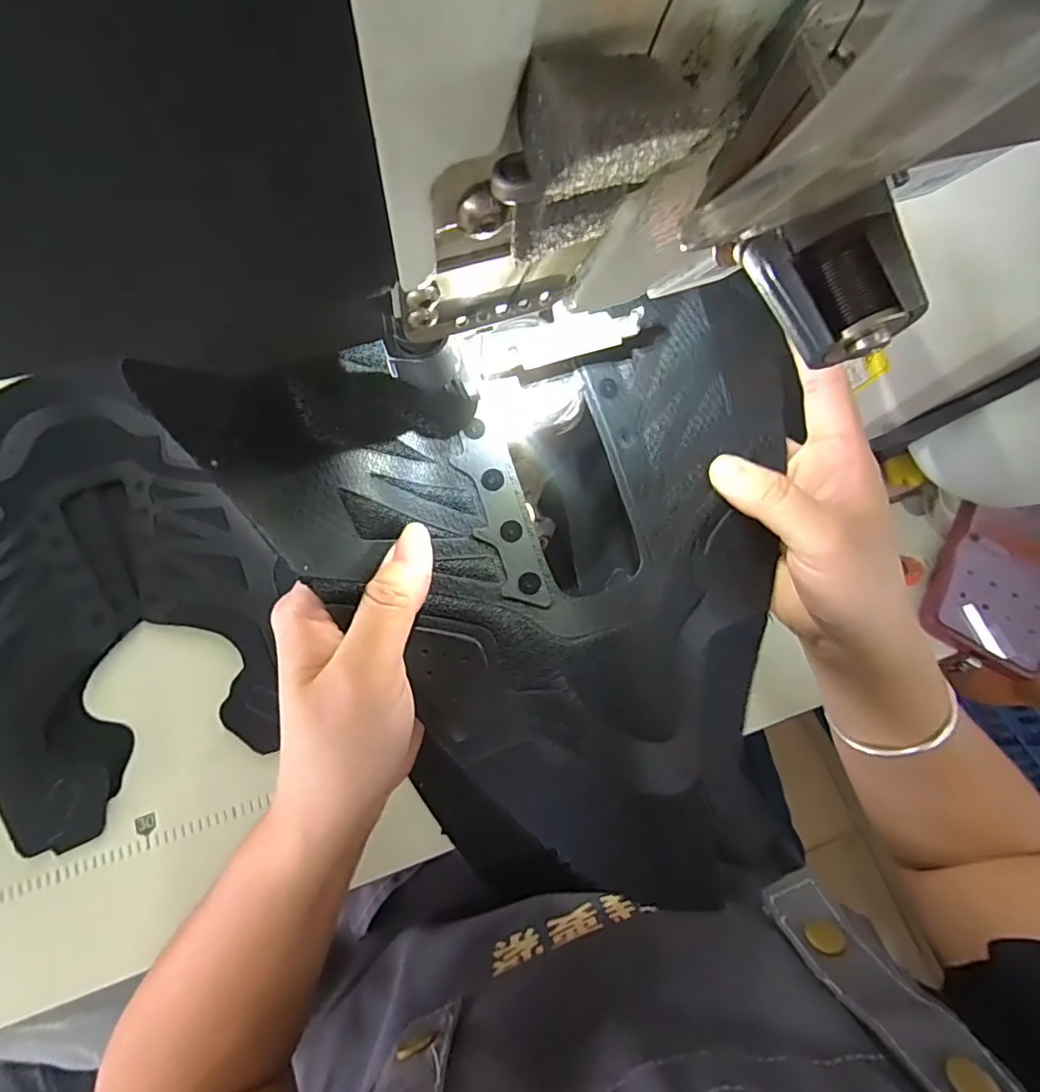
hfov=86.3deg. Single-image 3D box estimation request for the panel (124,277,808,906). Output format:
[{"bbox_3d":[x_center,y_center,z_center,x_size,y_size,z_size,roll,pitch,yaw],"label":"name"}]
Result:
[{"bbox_3d":[0.021,0.020,0.208,0.227,0.084,0.209,-16,72,-8],"label":"panel"}]

